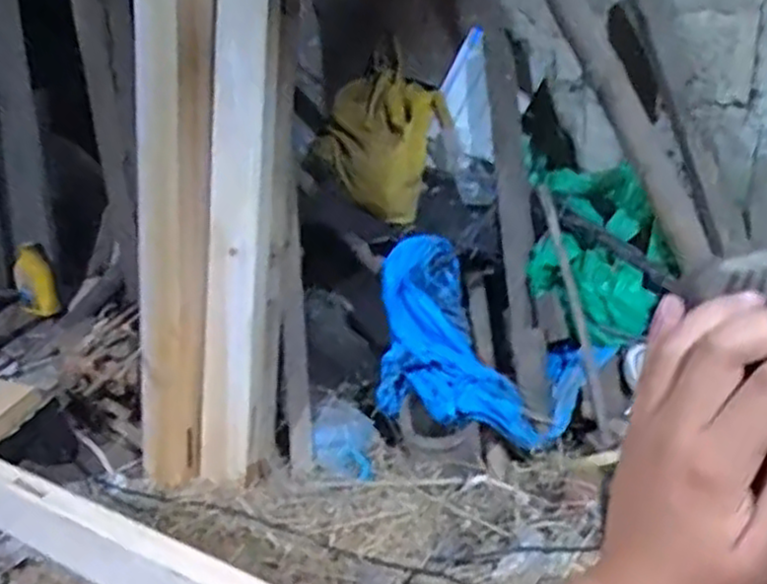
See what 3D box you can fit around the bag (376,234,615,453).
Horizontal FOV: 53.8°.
[{"bbox_3d":[0.158,0.091,1.398,0.398,0.267,0.266,16,35,38],"label":"bag"}]

